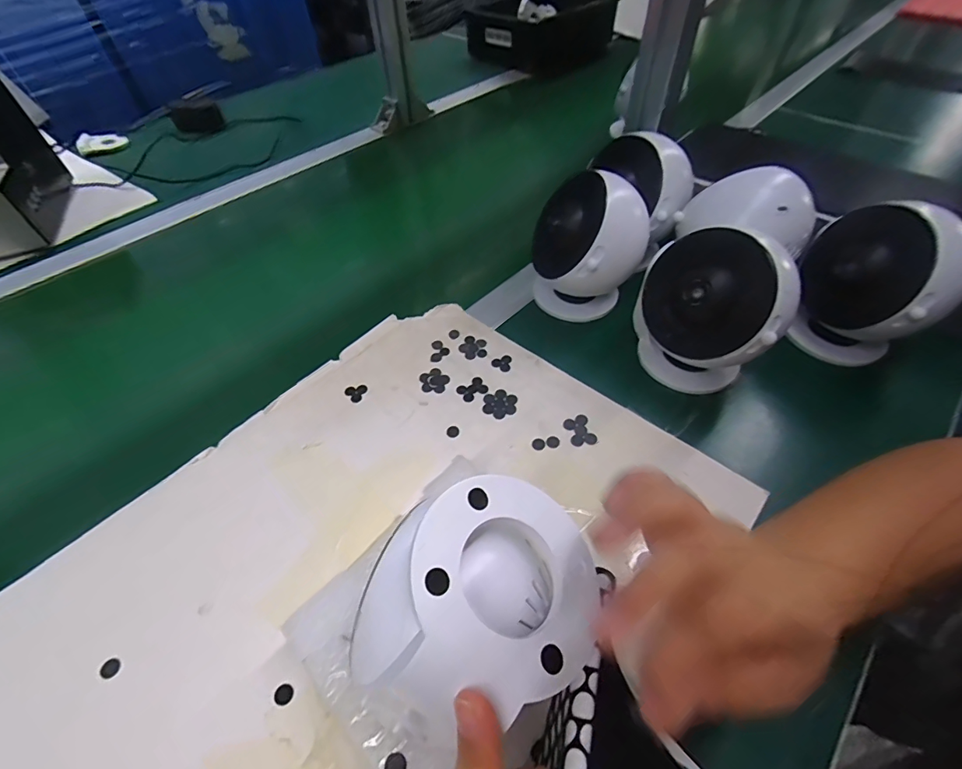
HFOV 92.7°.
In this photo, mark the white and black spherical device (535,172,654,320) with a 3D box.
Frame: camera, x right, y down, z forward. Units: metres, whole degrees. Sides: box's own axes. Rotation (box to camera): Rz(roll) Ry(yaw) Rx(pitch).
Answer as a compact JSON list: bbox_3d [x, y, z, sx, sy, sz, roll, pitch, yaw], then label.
[{"bbox_3d":[0.097,-0.118,0.423,0.102,0.121,0.080,12,52,12],"label":"white and black spherical device"}]

